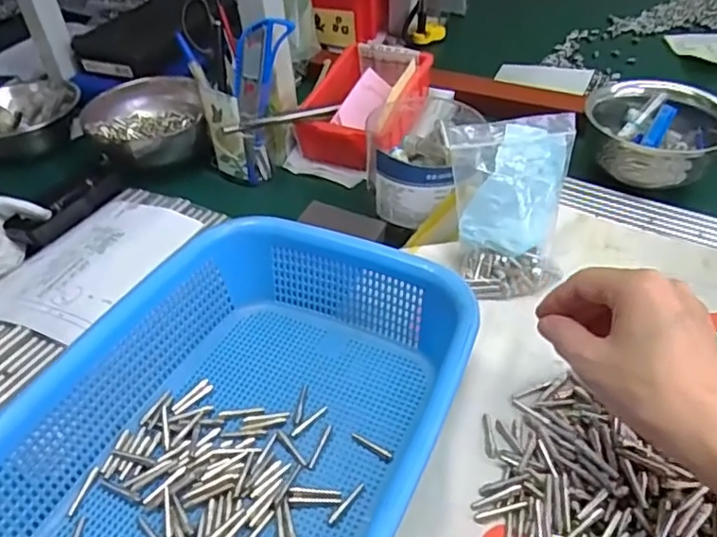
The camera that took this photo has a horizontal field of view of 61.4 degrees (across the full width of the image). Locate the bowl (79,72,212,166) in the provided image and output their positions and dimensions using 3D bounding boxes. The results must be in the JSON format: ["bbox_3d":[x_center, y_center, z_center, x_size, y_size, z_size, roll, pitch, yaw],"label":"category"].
[{"bbox_3d":[-0.220,-0.148,0.623,0.118,0.052,0.107,-13,43,-11],"label":"bowl"}]

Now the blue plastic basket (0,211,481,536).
[{"bbox_3d":[-0.064,0.091,0.341,0.200,0.072,0.273,19,46,23],"label":"blue plastic basket"}]

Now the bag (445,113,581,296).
[{"bbox_3d":[0.112,-0.043,0.452,0.092,0.129,0.034,-4,17,-5],"label":"bag"}]

